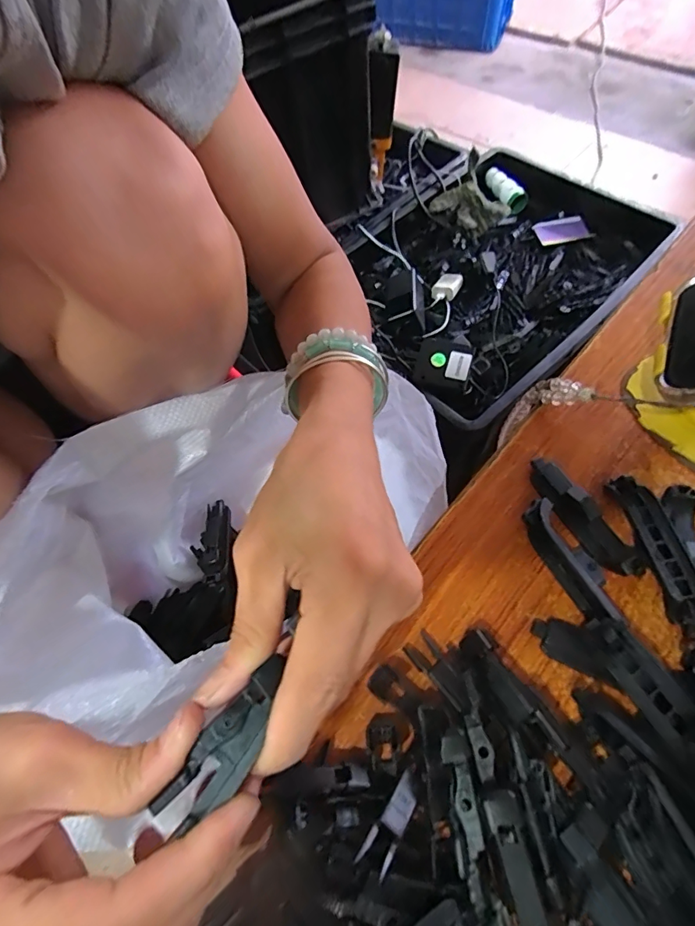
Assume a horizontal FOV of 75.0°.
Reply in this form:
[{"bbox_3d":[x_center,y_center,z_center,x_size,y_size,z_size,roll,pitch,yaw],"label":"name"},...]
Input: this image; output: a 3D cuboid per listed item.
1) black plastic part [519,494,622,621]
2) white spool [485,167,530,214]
[{"bbox_3d":[0.113,0.049,0.231,0.018,0.020,0.065,-19,62,-7],"label":"black plastic part"},{"bbox_3d":[0.317,-0.546,0.912,0.046,0.036,0.124,-19,62,-7],"label":"white spool"}]

